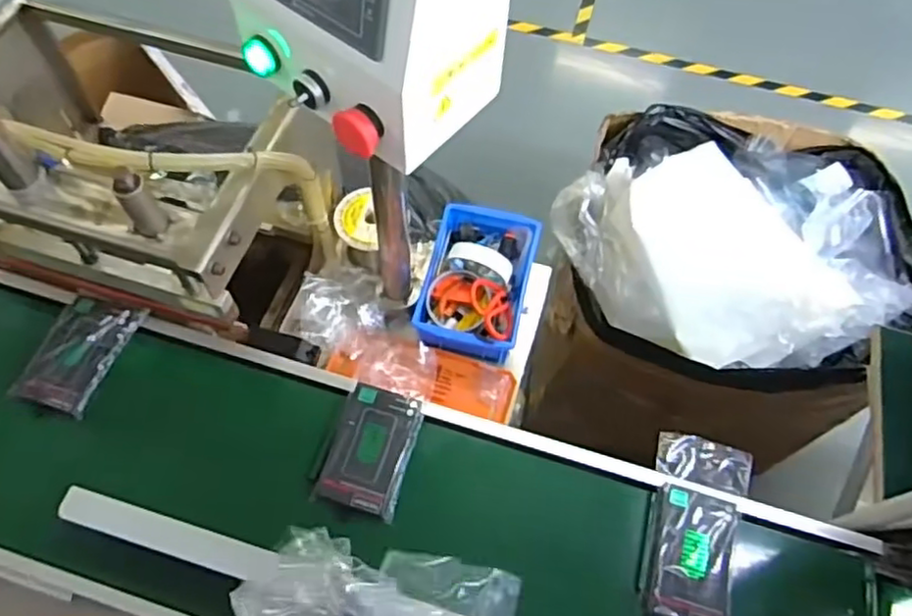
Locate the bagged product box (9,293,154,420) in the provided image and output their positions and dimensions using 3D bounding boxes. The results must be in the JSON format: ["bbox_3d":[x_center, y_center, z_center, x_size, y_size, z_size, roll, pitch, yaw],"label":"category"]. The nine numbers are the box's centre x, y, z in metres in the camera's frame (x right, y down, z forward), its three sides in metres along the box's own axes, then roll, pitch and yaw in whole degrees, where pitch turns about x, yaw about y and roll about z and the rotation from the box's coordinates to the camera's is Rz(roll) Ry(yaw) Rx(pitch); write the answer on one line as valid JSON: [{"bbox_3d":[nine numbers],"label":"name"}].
[{"bbox_3d":[-0.444,0.051,0.783,0.099,0.021,0.142,15,62,5],"label":"bagged product box"}]

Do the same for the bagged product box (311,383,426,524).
[{"bbox_3d":[-0.092,0.155,0.740,0.087,0.015,0.137,16,62,6],"label":"bagged product box"}]

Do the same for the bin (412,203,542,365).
[{"bbox_3d":[0.031,-0.041,0.908,0.140,0.077,0.216,13,62,4],"label":"bin"}]

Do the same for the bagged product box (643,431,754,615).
[{"bbox_3d":[0.260,0.237,0.714,0.094,0.025,0.199,14,62,5],"label":"bagged product box"}]

